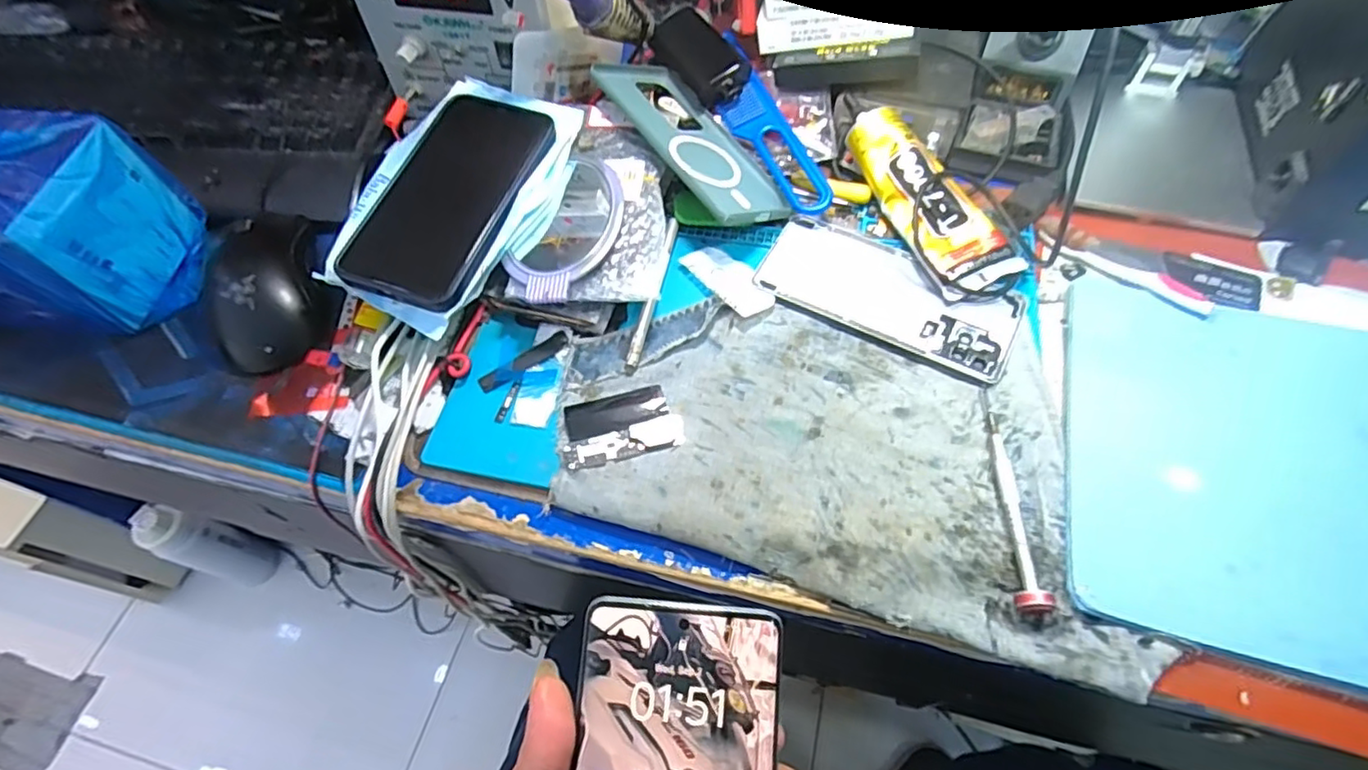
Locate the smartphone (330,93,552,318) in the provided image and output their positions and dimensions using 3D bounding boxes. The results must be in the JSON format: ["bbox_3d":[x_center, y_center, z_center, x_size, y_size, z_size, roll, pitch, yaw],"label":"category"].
[{"bbox_3d":[-0.147,-0.121,0.397,0.084,0.008,0.157,15,66,10],"label":"smartphone"}]

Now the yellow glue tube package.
[{"bbox_3d":[0.156,-0.121,0.409,0.050,0.026,0.145,-26,74,-11],"label":"yellow glue tube package"}]

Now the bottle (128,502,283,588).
[{"bbox_3d":[-0.775,0.270,1.029,0.078,0.256,0.073,8,60,7],"label":"bottle"}]

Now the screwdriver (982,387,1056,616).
[{"bbox_3d":[0.170,0.055,0.328,0.015,0.010,0.122,-1,60,3],"label":"screwdriver"}]

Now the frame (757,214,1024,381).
[{"bbox_3d":[0.129,-0.061,0.399,0.158,0.004,0.072,26,65,17],"label":"frame"}]

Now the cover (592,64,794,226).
[{"bbox_3d":[0.004,-0.176,0.442,0.079,0.009,0.175,-23,66,-40],"label":"cover"}]

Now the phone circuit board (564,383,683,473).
[{"bbox_3d":[-0.037,0.023,0.363,0.068,0.004,0.045,-14,60,-5],"label":"phone circuit board"}]

